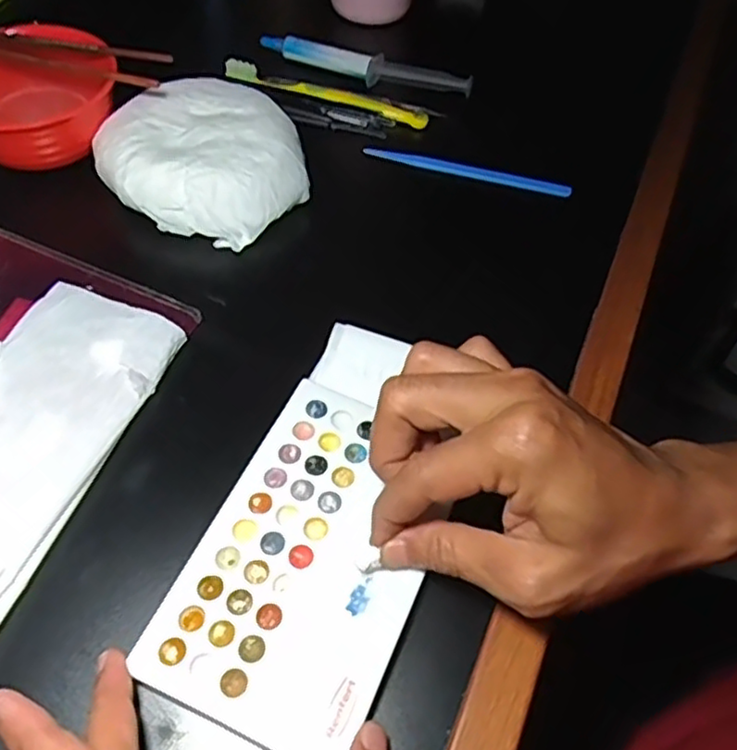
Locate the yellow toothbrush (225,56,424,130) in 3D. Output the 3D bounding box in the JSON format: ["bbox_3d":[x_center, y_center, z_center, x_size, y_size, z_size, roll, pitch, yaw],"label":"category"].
[{"bbox_3d":[-0.031,-0.208,0.490,0.154,0.016,0.019,17,55,7],"label":"yellow toothbrush"}]

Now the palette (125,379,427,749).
[{"bbox_3d":[-0.022,0.075,0.289,0.092,0.004,0.148,21,56,12],"label":"palette"}]

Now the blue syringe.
[{"bbox_3d":[-0.004,-0.237,0.510,0.169,0.014,0.021,22,55,10],"label":"blue syringe"}]

